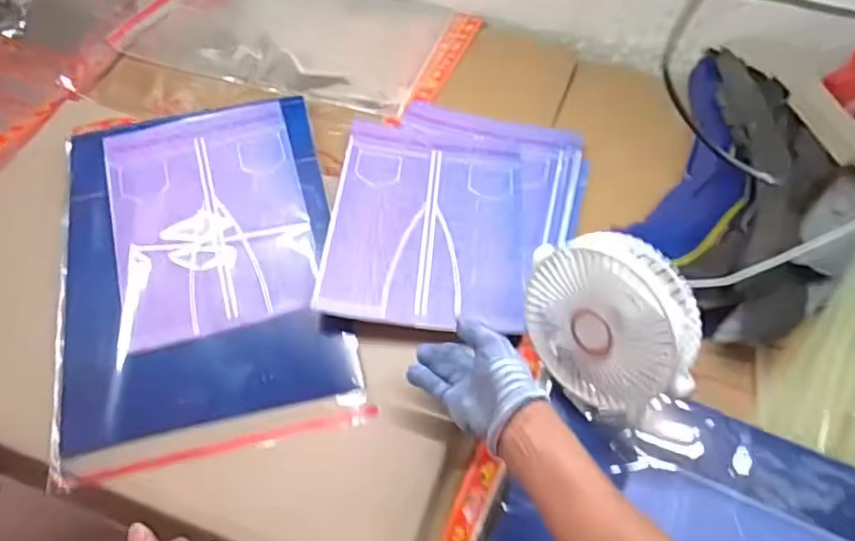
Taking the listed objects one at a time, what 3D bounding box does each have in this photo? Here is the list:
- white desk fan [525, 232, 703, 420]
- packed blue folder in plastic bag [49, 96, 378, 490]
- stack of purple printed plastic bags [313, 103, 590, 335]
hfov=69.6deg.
[{"bbox_3d":[0.162,0.042,0.539,0.075,0.150,0.145,-22,101,-39],"label":"white desk fan"},{"bbox_3d":[-0.243,-0.015,0.660,0.283,0.025,0.425,-12,58,-8],"label":"packed blue folder in plastic bag"},{"bbox_3d":[0.038,-0.074,0.710,0.275,0.041,0.333,8,58,4],"label":"stack of purple printed plastic bags"}]

